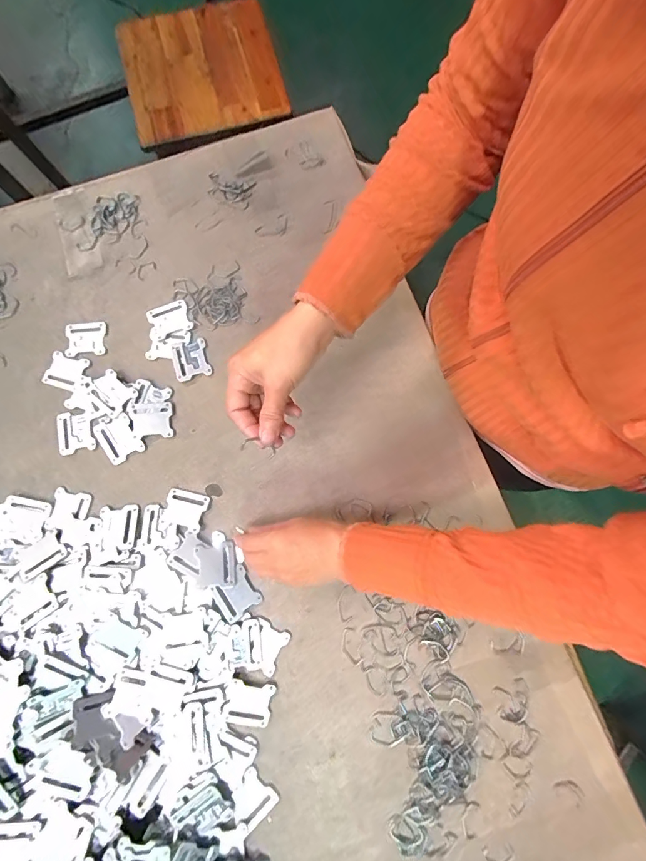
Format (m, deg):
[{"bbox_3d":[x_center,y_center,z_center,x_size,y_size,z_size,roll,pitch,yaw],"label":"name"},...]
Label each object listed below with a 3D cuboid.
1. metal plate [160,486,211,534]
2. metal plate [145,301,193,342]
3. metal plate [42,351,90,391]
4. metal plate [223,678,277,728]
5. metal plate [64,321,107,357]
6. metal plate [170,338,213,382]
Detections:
[{"bbox_3d":[-0.162,0.093,0.468,0.049,0.008,0.044,13,80,3],"label":"metal plate"},{"bbox_3d":[-0.198,-0.142,0.510,0.053,0.005,0.043,-20,80,-3],"label":"metal plate"},{"bbox_3d":[-0.322,-0.074,0.501,0.051,0.004,0.044,14,80,4],"label":"metal plate"},{"bbox_3d":[-0.080,0.295,0.432,0.049,0.006,0.044,9,80,2],"label":"metal plate"},{"bbox_3d":[-0.301,-0.117,0.508,0.049,0.005,0.043,-5,80,-1],"label":"metal plate"},{"bbox_3d":[-0.165,-0.089,0.500,0.043,0.004,0.050,-16,80,-2],"label":"metal plate"}]

